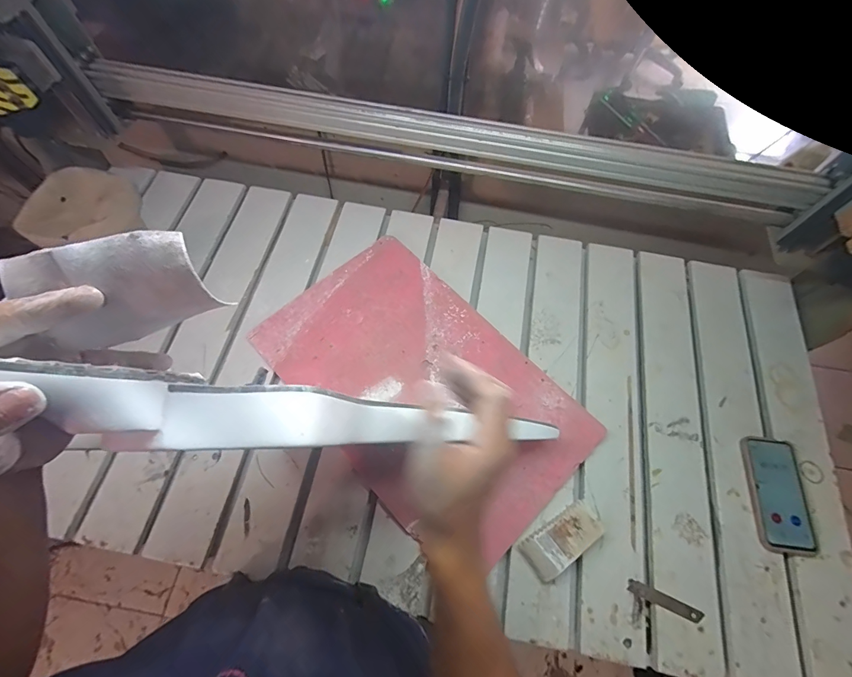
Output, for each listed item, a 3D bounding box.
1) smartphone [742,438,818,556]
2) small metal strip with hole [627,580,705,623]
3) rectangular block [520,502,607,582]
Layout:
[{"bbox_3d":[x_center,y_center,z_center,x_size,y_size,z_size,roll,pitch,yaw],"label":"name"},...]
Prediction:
[{"bbox_3d":[0.546,0.240,0.608,0.072,0.018,0.168,10,66,3],"label":"smartphone"},{"bbox_3d":[0.339,0.372,0.553,0.103,0.005,0.018,23,68,8],"label":"small metal strip with hole"},{"bbox_3d":[0.196,0.291,0.563,0.109,0.031,0.056,-30,70,-14],"label":"rectangular block"}]

